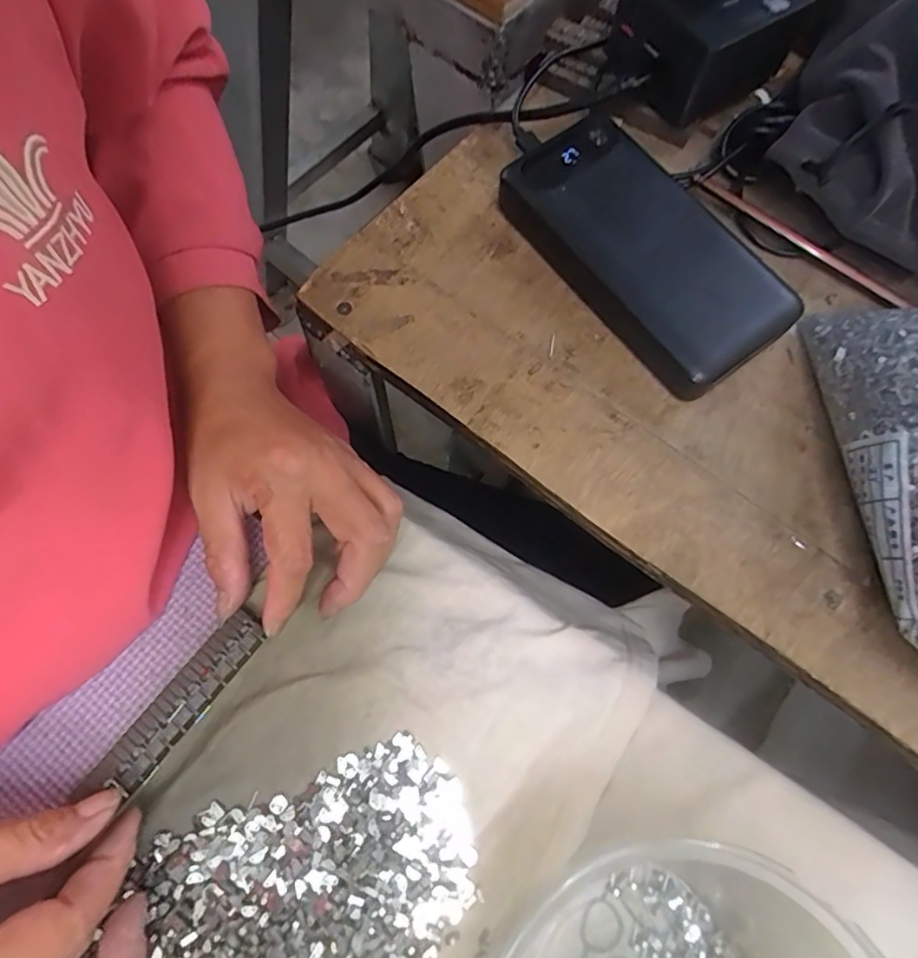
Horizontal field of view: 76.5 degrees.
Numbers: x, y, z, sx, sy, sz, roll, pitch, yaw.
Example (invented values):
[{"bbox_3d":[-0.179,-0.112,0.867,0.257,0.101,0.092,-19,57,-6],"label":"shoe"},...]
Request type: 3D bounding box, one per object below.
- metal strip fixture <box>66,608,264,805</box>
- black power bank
[{"bbox_3d":[-0.122,0.099,0.254,0.021,0.004,0.090,37,74,11],"label":"metal strip fixture"},{"bbox_3d":[0.094,-0.117,0.301,0.070,0.031,0.153,-34,75,-12],"label":"black power bank"}]

